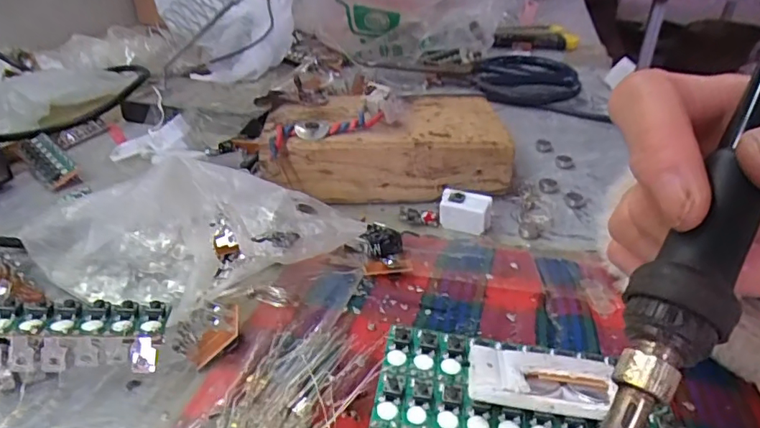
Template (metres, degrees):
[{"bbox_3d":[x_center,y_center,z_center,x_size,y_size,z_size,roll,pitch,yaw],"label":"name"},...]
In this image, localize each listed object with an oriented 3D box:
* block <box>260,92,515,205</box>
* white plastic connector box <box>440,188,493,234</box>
[{"bbox_3d":[0.003,-0.042,0.326,0.143,0.043,0.082,-5,32,-9],"label":"block"},{"bbox_3d":[0.046,-0.002,0.285,0.027,0.019,0.011,11,33,16],"label":"white plastic connector box"}]

